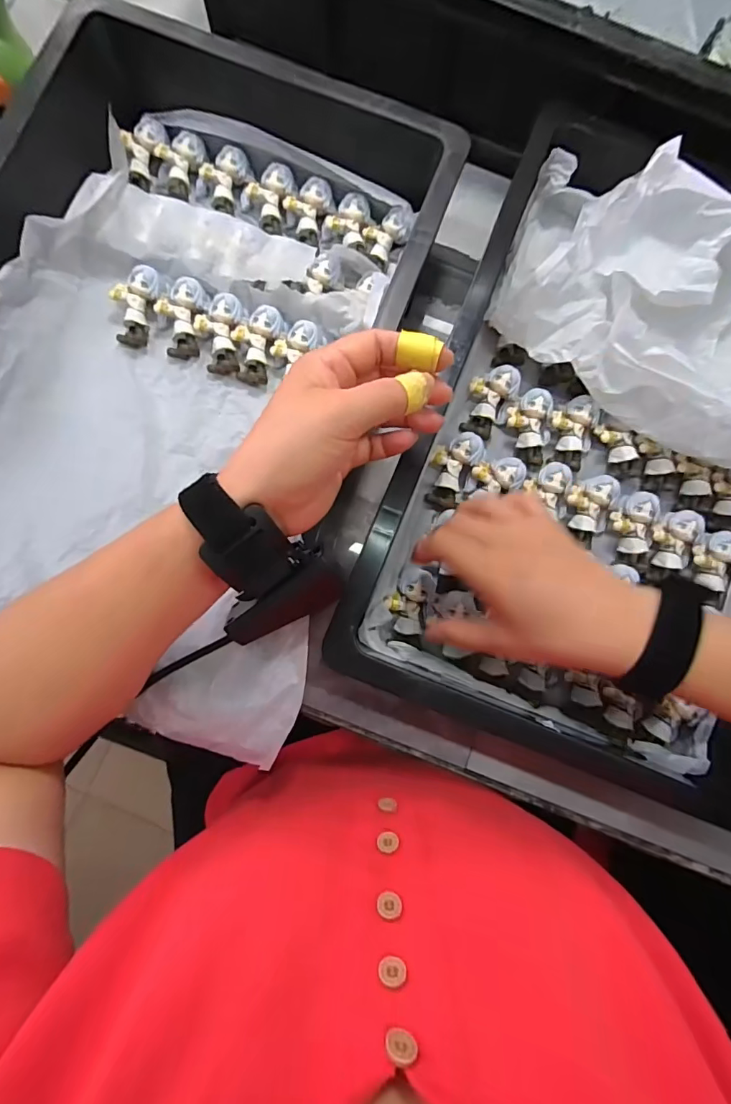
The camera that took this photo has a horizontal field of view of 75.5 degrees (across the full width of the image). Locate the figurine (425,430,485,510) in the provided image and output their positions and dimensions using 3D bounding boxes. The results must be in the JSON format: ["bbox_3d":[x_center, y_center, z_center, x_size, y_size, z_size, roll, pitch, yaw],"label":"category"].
[{"bbox_3d":[0.071,-0.064,0.379,0.038,0.020,0.061,15,82,-1],"label":"figurine"}]

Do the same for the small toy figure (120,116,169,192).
[{"bbox_3d":[-0.189,-0.340,0.401,0.031,0.016,0.052,21,100,2],"label":"small toy figure"}]

